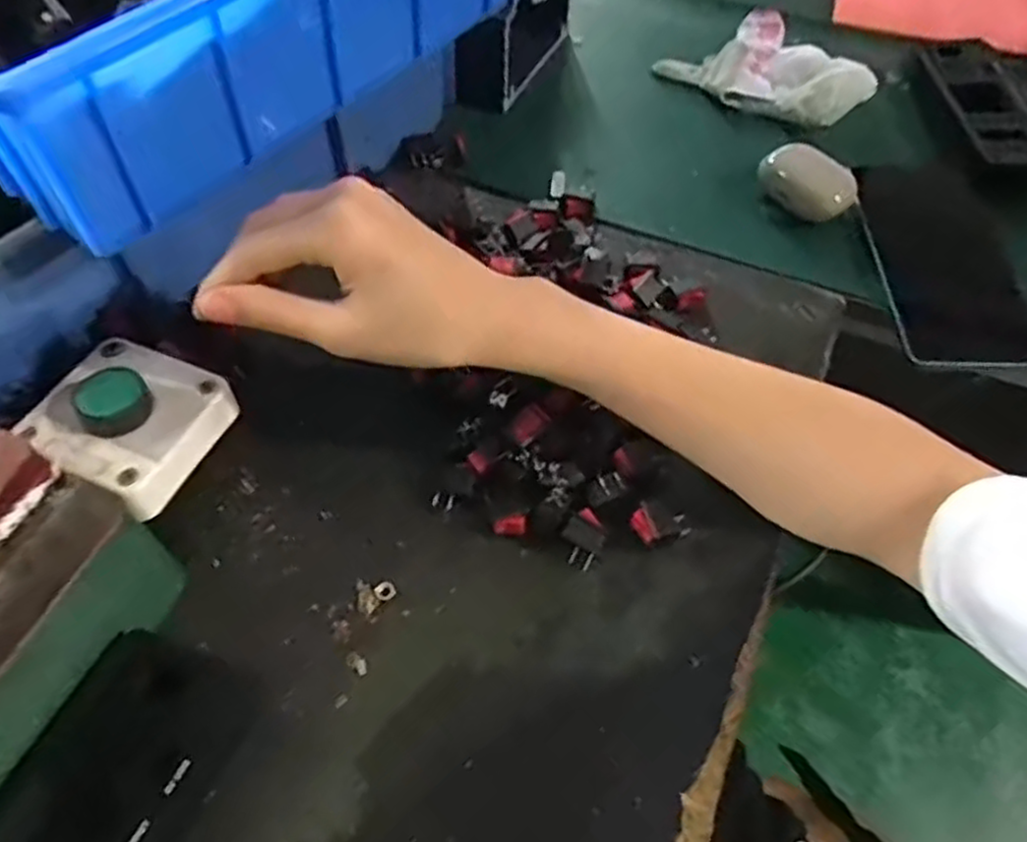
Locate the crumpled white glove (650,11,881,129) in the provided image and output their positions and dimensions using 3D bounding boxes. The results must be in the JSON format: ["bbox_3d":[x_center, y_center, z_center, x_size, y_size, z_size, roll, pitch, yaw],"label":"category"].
[{"bbox_3d":[0.186,-0.257,0.541,0.099,0.033,0.122,-30,63,-20],"label":"crumpled white glove"}]

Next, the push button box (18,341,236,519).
[{"bbox_3d":[-0.167,-0.003,0.320,0.069,0.034,0.066,22,59,12],"label":"push button box"}]

